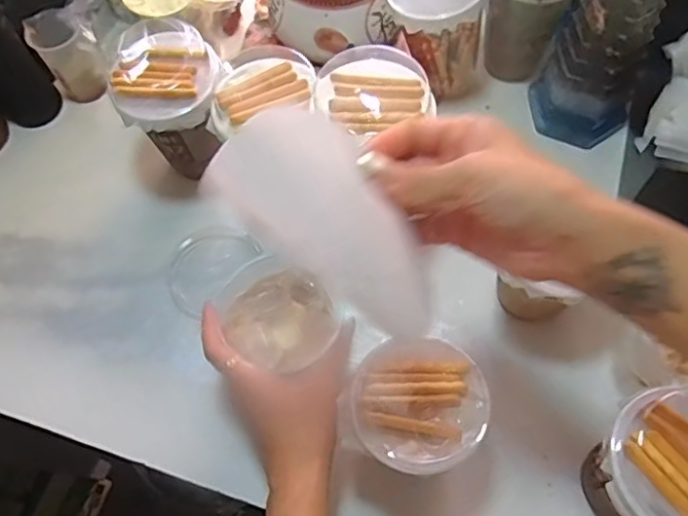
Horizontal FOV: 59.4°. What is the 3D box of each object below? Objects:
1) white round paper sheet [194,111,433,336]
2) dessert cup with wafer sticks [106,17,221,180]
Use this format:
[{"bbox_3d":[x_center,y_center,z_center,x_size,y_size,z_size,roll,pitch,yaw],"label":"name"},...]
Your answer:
[{"bbox_3d":[0.000,-0.018,0.279,0.122,0.017,0.060,43,70,-22],"label":"white round paper sheet"},{"bbox_3d":[-0.149,-0.135,0.541,0.091,0.113,0.102,-20,66,-6],"label":"dessert cup with wafer sticks"}]

